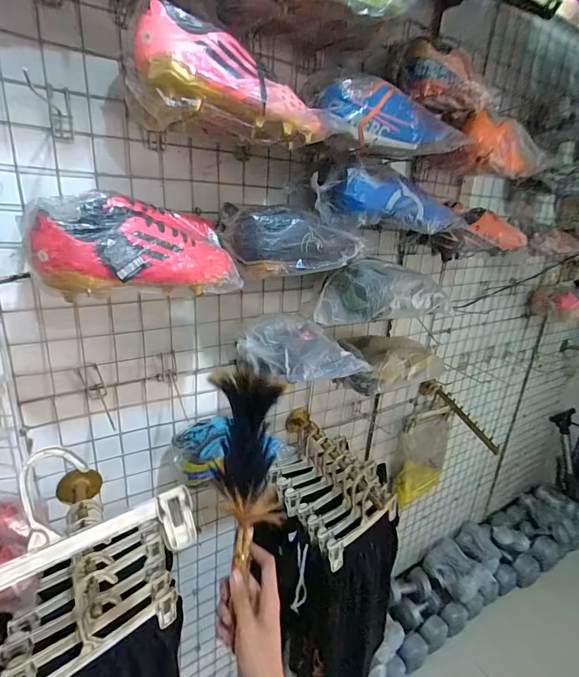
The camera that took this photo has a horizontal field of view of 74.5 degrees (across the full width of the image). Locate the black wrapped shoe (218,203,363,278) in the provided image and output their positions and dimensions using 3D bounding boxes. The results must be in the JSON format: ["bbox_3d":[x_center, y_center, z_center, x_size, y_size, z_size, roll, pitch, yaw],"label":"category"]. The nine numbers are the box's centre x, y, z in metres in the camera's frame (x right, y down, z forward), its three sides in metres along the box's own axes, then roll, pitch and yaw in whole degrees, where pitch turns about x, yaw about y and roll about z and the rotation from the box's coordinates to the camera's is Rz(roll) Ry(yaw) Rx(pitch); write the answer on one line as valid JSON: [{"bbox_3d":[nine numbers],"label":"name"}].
[{"bbox_3d":[0.004,-0.166,0.650,0.227,0.100,0.093,-7,22,-30],"label":"black wrapped shoe"}]

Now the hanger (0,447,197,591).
[{"bbox_3d":[-0.212,0.175,0.363,0.238,0.136,0.014,-9,-11,-42],"label":"hanger"}]

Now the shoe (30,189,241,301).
[{"bbox_3d":[-0.200,-0.125,0.514,0.248,0.114,0.112,-9,23,-34],"label":"shoe"}]

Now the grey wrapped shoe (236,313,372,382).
[{"bbox_3d":[0.026,0.016,0.733,0.234,0.095,0.108,-6,22,-28],"label":"grey wrapped shoe"}]

